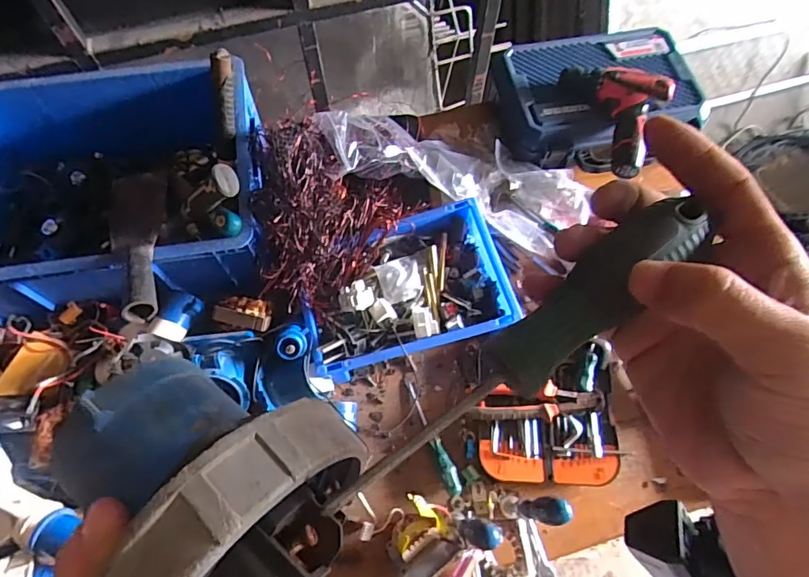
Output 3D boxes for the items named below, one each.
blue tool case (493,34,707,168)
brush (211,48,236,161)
[{"bbox_3d":[0.357,-0.362,0.927,0.353,0.086,0.252,-9,66,-5],"label":"blue tool case"},{"bbox_3d":[-0.257,-0.260,0.708,0.023,0.149,0.027,14,34,5],"label":"brush"}]

